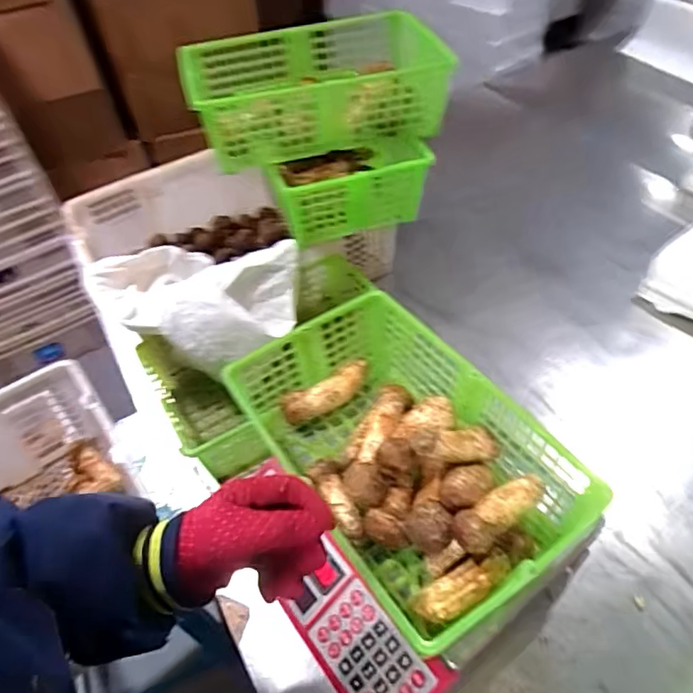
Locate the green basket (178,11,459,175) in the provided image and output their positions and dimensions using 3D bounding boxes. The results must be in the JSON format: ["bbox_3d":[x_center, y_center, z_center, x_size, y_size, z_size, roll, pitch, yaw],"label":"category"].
[{"bbox_3d":[-0.039,-0.388,0.811,0.362,0.100,0.248,-11,48,-4],"label":"green basket"}]

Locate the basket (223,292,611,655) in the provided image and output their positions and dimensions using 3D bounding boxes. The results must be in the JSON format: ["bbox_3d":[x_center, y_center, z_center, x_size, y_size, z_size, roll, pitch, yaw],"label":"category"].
[{"bbox_3d":[0.060,0.103,0.565,0.190,0.102,0.340,-32,53,-21],"label":"basket"}]

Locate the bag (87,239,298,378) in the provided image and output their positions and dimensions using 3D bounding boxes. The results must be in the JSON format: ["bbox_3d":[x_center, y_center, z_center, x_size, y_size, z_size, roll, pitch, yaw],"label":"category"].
[{"bbox_3d":[-0.212,-0.080,0.781,0.274,0.091,0.209,13,51,17],"label":"bag"}]

